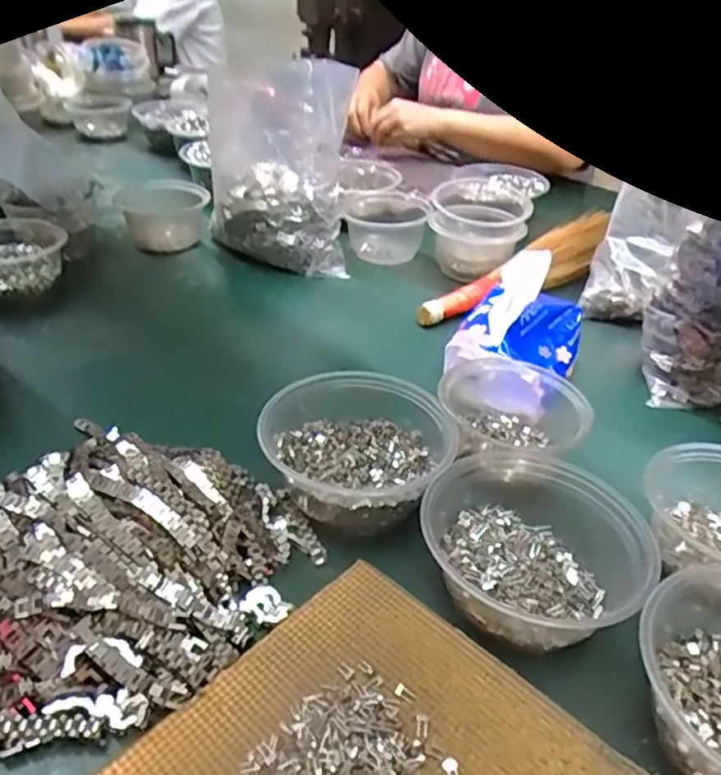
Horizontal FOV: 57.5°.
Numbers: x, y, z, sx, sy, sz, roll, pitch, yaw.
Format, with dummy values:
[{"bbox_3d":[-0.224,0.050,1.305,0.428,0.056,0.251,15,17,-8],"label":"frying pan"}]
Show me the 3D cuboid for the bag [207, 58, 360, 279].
[{"bbox_3d":[-0.089,-0.270,0.791,0.147,0.202,0.166,3,37,7],"label":"bag"}]

